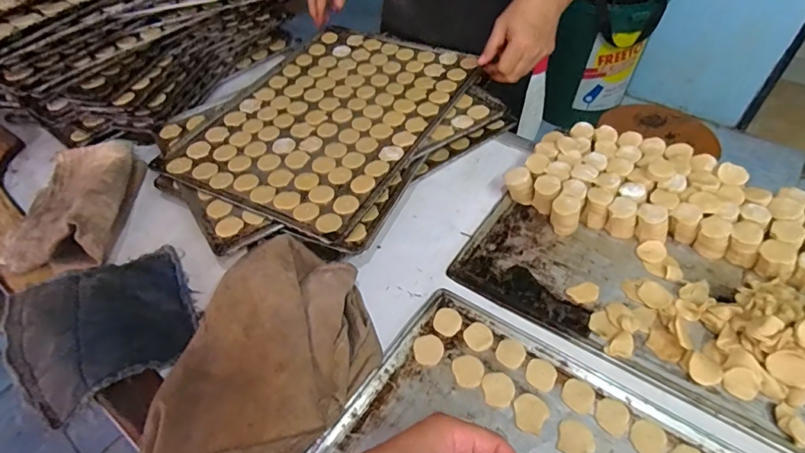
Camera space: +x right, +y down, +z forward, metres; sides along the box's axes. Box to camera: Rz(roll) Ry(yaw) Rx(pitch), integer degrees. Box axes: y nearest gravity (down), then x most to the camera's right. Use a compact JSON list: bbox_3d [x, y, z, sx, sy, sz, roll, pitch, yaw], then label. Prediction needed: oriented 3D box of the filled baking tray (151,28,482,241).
[{"bbox_3d":[-0.108,-0.183,0.687,0.327,0.011,0.442,20,54,22],"label":"filled baking tray"}]

